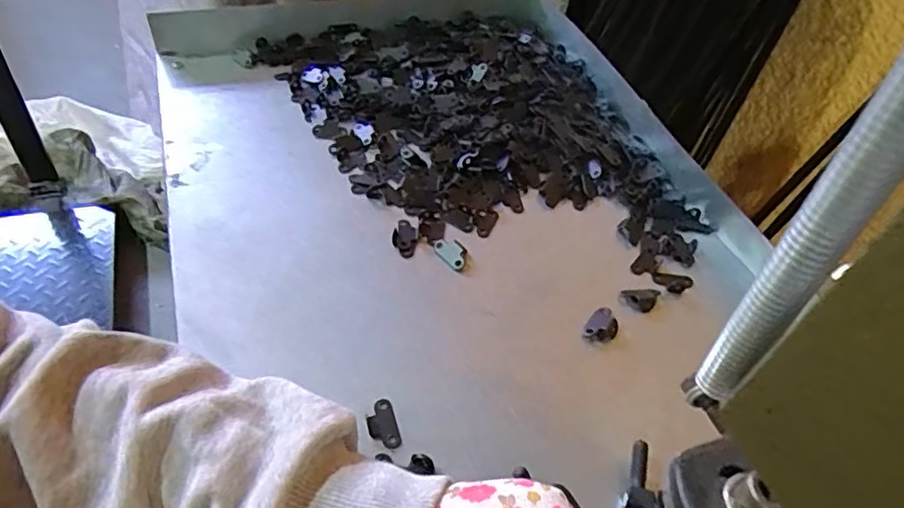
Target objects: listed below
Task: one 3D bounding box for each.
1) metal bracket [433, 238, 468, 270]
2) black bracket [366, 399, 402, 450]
[{"bbox_3d":[-0.001,-0.002,0.433,0.017,0.008,0.027,-34,60,-31],"label":"metal bracket"},{"bbox_3d":[-0.039,0.095,0.338,0.016,0.007,0.030,-10,51,-16],"label":"black bracket"}]

